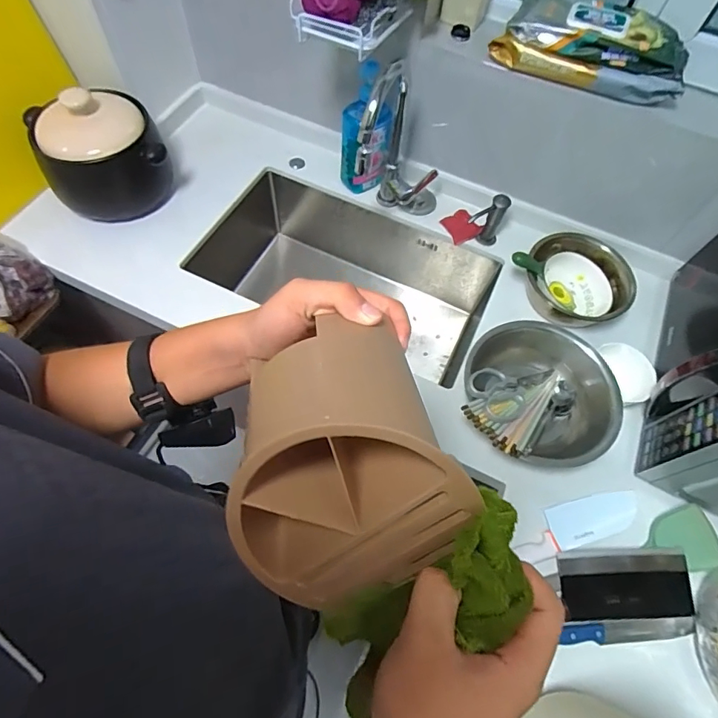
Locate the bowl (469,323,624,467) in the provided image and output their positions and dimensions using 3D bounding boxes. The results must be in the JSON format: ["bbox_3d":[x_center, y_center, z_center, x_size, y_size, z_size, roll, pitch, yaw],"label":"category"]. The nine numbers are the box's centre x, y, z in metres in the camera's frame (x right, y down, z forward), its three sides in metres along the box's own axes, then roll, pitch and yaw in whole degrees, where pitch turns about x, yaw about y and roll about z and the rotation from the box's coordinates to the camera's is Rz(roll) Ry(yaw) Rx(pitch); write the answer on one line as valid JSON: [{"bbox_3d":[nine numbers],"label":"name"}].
[{"bbox_3d":[0.308,0.058,0.777,0.243,0.107,0.253,2,62,-3],"label":"bowl"}]

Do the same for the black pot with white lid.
[{"bbox_3d":[-0.507,-0.406,0.888,0.223,0.195,0.182,-23,66,-15],"label":"black pot with white lid"}]

